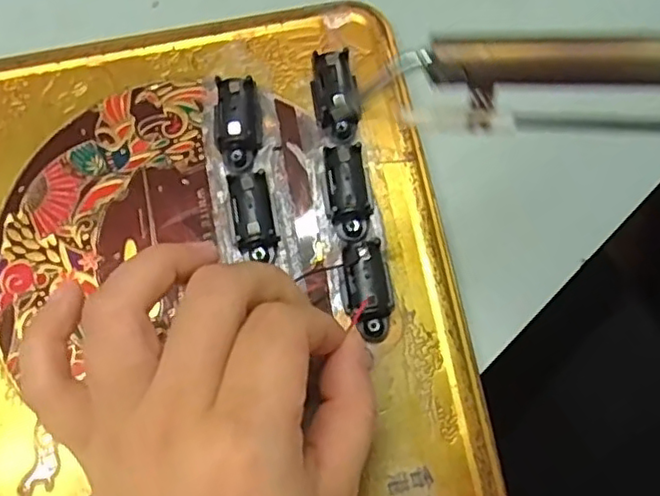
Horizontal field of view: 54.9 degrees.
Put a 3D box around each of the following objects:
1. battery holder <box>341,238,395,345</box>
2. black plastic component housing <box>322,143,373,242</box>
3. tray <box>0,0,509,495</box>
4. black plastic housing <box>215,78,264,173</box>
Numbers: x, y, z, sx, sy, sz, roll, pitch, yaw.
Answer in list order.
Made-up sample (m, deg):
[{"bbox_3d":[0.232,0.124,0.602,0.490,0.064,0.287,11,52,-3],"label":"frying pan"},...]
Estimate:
[{"bbox_3d":[0.014,0.016,0.229,0.018,0.014,0.035,-12,79,-3],"label":"battery holder"},{"bbox_3d":[0.007,-0.020,0.239,0.016,0.013,0.034,-7,76,-2],"label":"black plastic component housing"},{"bbox_3d":[-0.049,0.024,0.232,0.196,0.018,0.232,-12,79,-3],"label":"tray"},{"bbox_3d":[-0.035,-0.047,0.245,0.016,0.015,0.035,-6,76,-1],"label":"black plastic housing"}]

